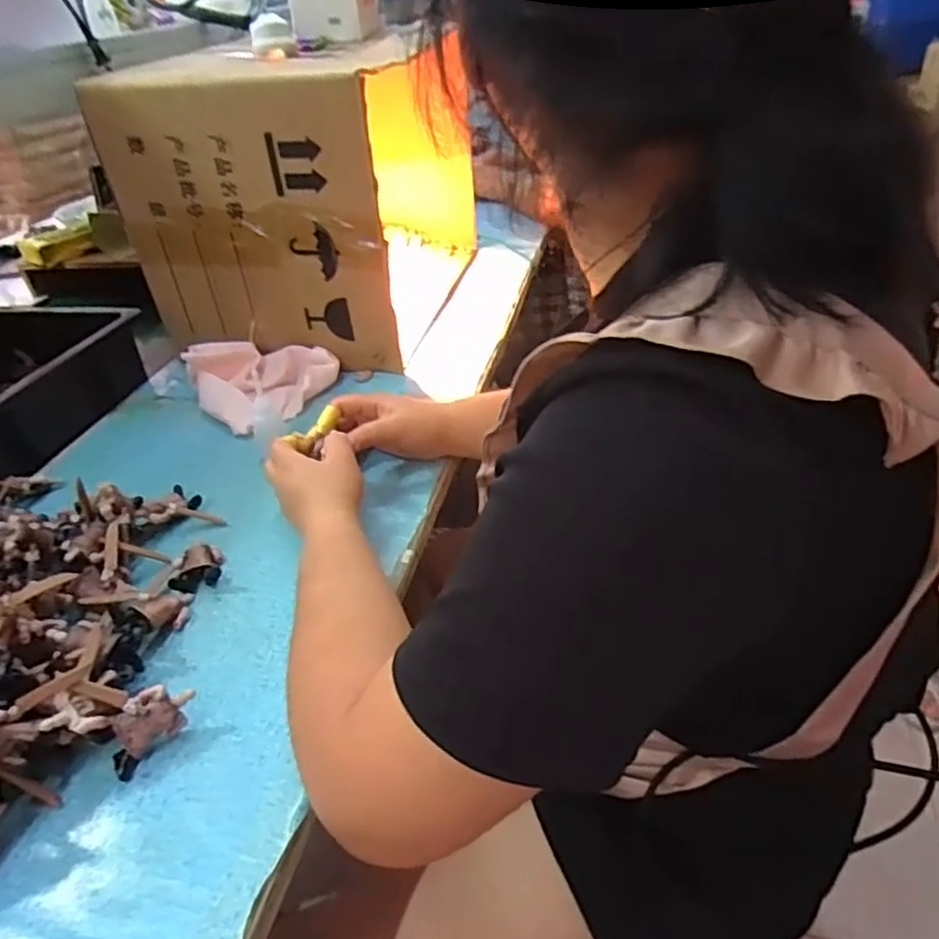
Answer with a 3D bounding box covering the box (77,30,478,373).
[{"bbox_3d":[-0.200,-0.357,0.898,0.304,0.333,0.401,2,37,13],"label":"box"}]

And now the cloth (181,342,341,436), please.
[{"bbox_3d":[-0.250,-0.108,0.790,0.147,0.072,0.151,21,44,33],"label":"cloth"}]

